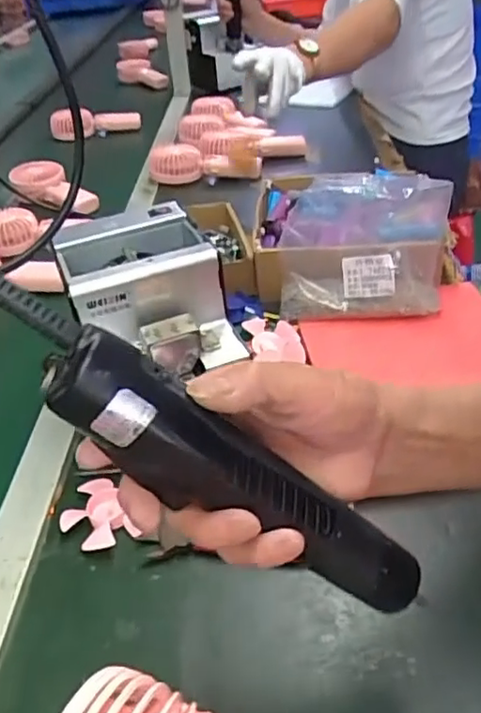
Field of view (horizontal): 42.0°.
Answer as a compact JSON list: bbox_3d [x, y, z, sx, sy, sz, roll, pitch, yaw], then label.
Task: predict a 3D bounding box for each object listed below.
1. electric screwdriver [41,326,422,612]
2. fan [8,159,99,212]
[{"bbox_3d":[0.006,0.055,0.277,0.198,0.034,0.037,35,32,-20],"label":"electric screwdriver"},{"bbox_3d":[-0.298,-0.264,0.995,0.067,0.061,0.174,-32,43,-29],"label":"fan"}]

